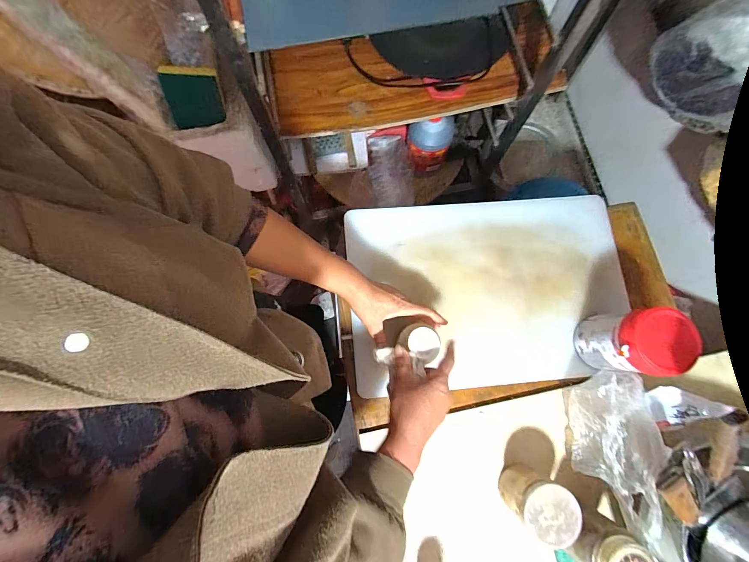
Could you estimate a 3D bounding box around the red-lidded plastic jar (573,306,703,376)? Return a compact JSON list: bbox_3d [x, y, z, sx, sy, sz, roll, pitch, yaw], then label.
[{"bbox_3d":[0.414,0.100,0.554,0.085,0.146,0.100,-12,79,-1],"label":"red-lidded plastic jar"}]

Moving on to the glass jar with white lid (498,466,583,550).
[{"bbox_3d":[0.255,0.342,0.527,0.085,0.092,0.078,0,79,1],"label":"glass jar with white lid"}]

